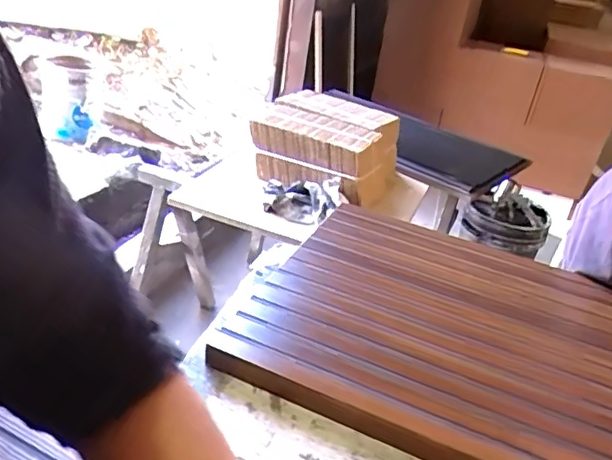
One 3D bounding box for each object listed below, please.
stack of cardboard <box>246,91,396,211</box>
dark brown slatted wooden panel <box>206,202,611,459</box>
[{"bbox_3d":[0.056,-0.219,1.459,0.309,0.154,0.325,23,33,23],"label":"stack of cardboard"},{"bbox_3d":[0.303,0.155,0.588,0.720,0.033,0.360,19,33,19],"label":"dark brown slatted wooden panel"}]

